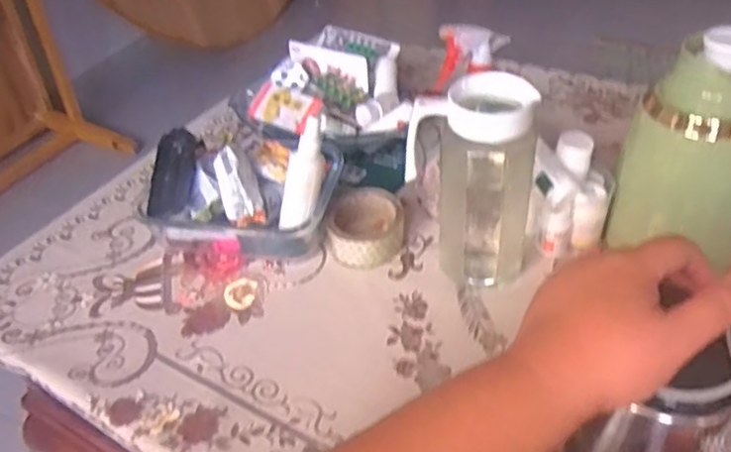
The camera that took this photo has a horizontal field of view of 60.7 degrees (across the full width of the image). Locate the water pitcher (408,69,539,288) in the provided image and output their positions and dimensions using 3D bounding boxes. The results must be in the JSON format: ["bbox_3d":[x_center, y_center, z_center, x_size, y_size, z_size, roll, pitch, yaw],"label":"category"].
[{"bbox_3d":[0.105,-0.041,0.613,0.118,0.203,0.077,7,42,14],"label":"water pitcher"}]

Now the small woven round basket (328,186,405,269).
[{"bbox_3d":[0.002,0.001,0.708,0.089,0.041,0.095,-10,41,-5],"label":"small woven round basket"}]

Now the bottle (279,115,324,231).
[{"bbox_3d":[-0.063,-0.053,0.653,0.032,0.120,0.029,25,21,29],"label":"bottle"}]

